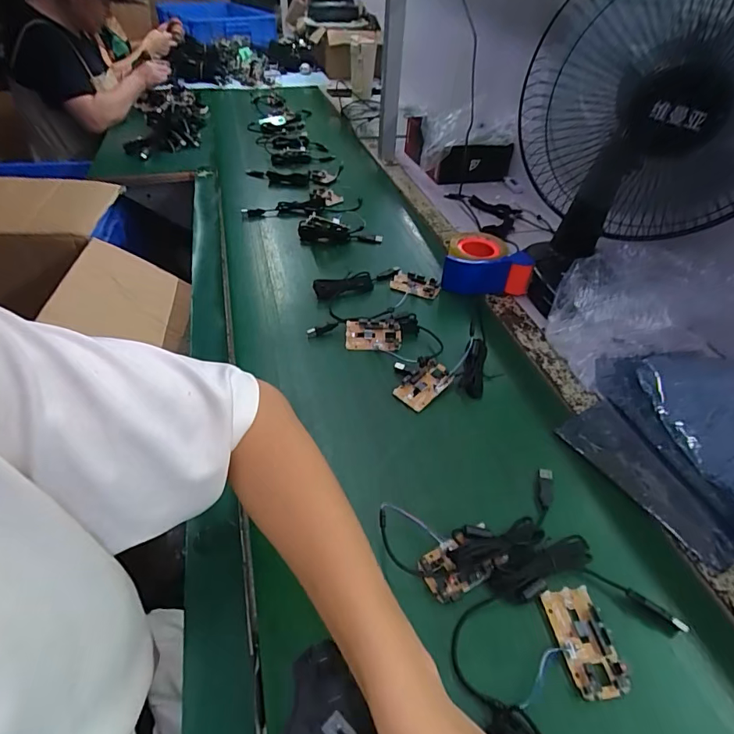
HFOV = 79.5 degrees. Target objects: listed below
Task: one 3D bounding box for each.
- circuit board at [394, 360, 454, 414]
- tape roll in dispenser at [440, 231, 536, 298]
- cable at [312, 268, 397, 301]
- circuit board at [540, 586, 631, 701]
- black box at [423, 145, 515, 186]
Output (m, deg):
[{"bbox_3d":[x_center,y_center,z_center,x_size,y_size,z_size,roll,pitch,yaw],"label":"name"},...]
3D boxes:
[{"bbox_3d":[0.074,0.022,0.571,0.044,0.009,0.077,42,64,17],"label":"circuit board"},{"bbox_3d":[0.206,-0.185,0.763,0.139,0.069,0.139,2,43,-2],"label":"tape roll in dispenser"},{"bbox_3d":[-0.011,-0.140,0.733,0.155,0.022,0.038,-19,48,-22],"label":"cable"},{"bbox_3d":[0.182,0.227,0.368,0.044,0.015,0.078,-4,44,-8],"label":"circuit board"},{"bbox_3d":[0.256,-0.488,1.067,0.204,0.088,0.035,-9,45,-13],"label":"black box"}]

